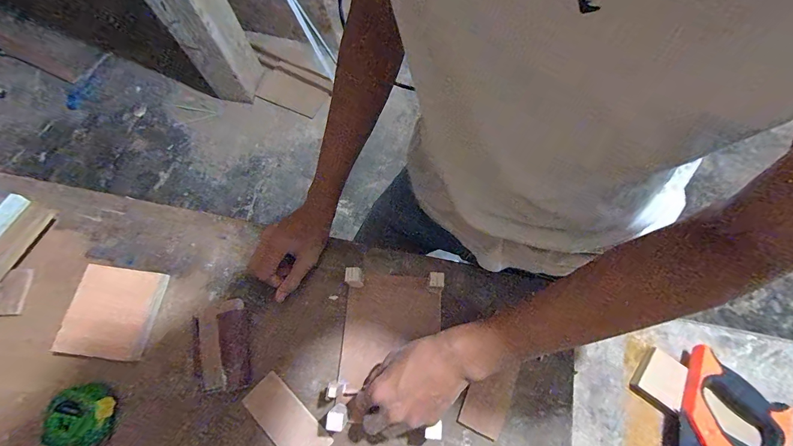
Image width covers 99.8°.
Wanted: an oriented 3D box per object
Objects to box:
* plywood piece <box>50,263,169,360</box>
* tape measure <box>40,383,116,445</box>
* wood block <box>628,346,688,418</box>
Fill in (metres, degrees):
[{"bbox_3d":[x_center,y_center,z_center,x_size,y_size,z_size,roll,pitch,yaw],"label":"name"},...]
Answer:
[{"bbox_3d":[-0.393,0.121,0.461,0.114,0.011,0.117,7,70,4],"label":"plywood piece"},{"bbox_3d":[-0.385,0.236,0.403,0.069,0.025,0.073,1,68,-2],"label":"tape measure"},{"bbox_3d":[0.371,0.220,0.468,0.056,0.020,0.072,38,75,14],"label":"wood block"}]

